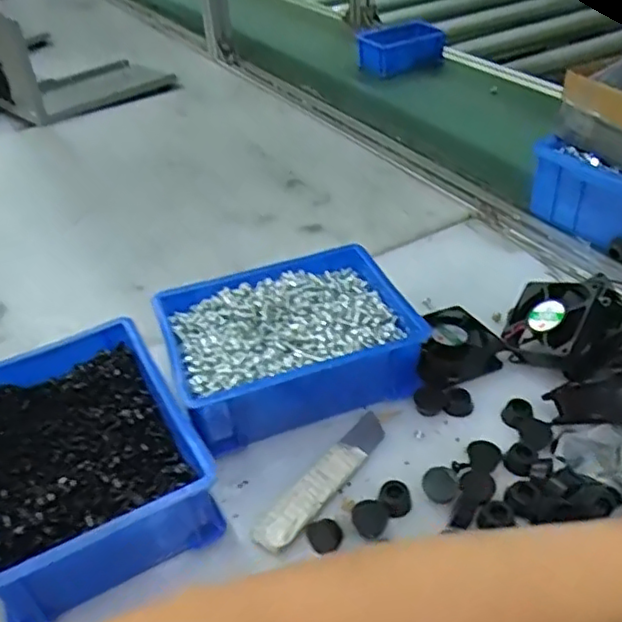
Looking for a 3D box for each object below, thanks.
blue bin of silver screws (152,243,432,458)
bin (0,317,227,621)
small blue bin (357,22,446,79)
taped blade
[{"bbox_3d":[-0.017,0.025,0.539,0.201,0.059,0.154,-17,40,-15],"label":"blue bin of silver screws"},{"bbox_3d":[-0.164,0.104,0.455,0.150,0.064,0.203,-22,41,-21],"label":"bin"},{"bbox_3d":[0.163,-0.471,1.154,0.155,0.055,0.088,-19,40,-18],"label":"small blue bin"},{"bbox_3d":[0.011,0.118,0.460,0.029,0.009,0.134,24,46,32],"label":"taped blade"}]

